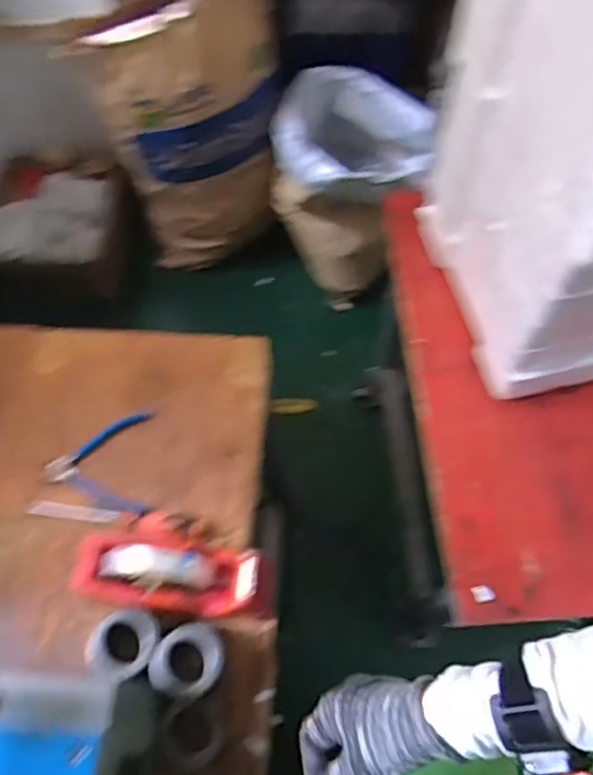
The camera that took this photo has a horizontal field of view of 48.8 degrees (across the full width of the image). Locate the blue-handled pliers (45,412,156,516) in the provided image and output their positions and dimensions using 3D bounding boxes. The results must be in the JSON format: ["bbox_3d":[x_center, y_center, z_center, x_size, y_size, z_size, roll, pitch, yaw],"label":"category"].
[{"bbox_3d":[-0.247,0.098,0.818,0.125,0.016,0.134,-6,65,-1],"label":"blue-handled pliers"}]

